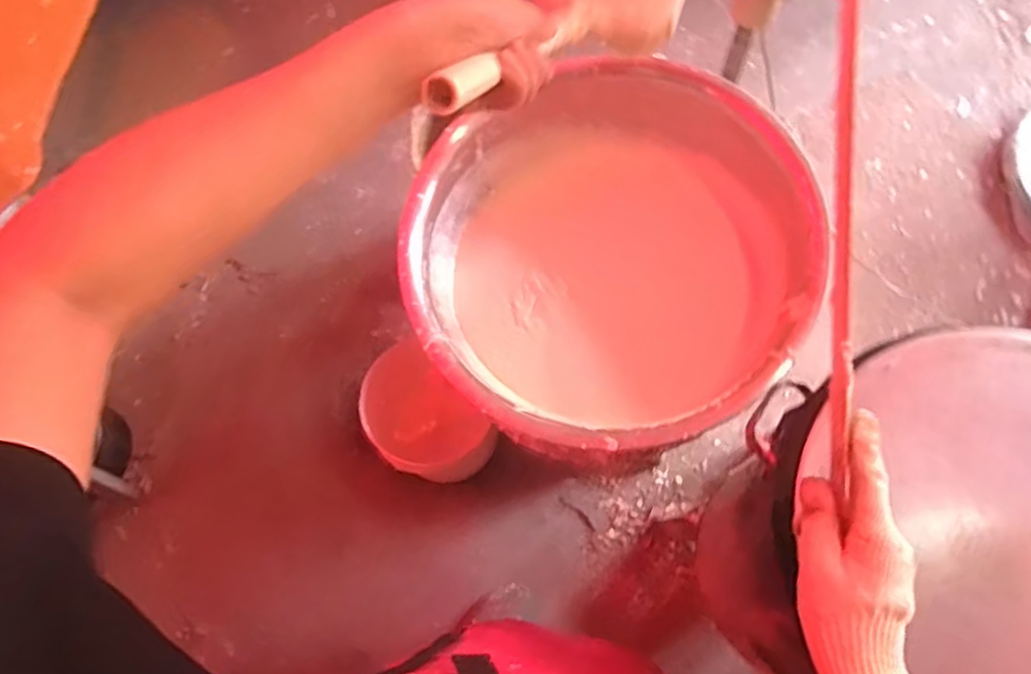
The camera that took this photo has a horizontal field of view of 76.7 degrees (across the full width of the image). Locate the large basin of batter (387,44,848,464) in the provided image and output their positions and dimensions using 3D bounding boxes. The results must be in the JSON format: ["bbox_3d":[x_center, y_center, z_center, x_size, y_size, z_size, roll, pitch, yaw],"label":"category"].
[{"bbox_3d":[0.113,-0.087,0.889,0.481,0.238,0.489,-2,68,4],"label":"large basin of batter"}]

